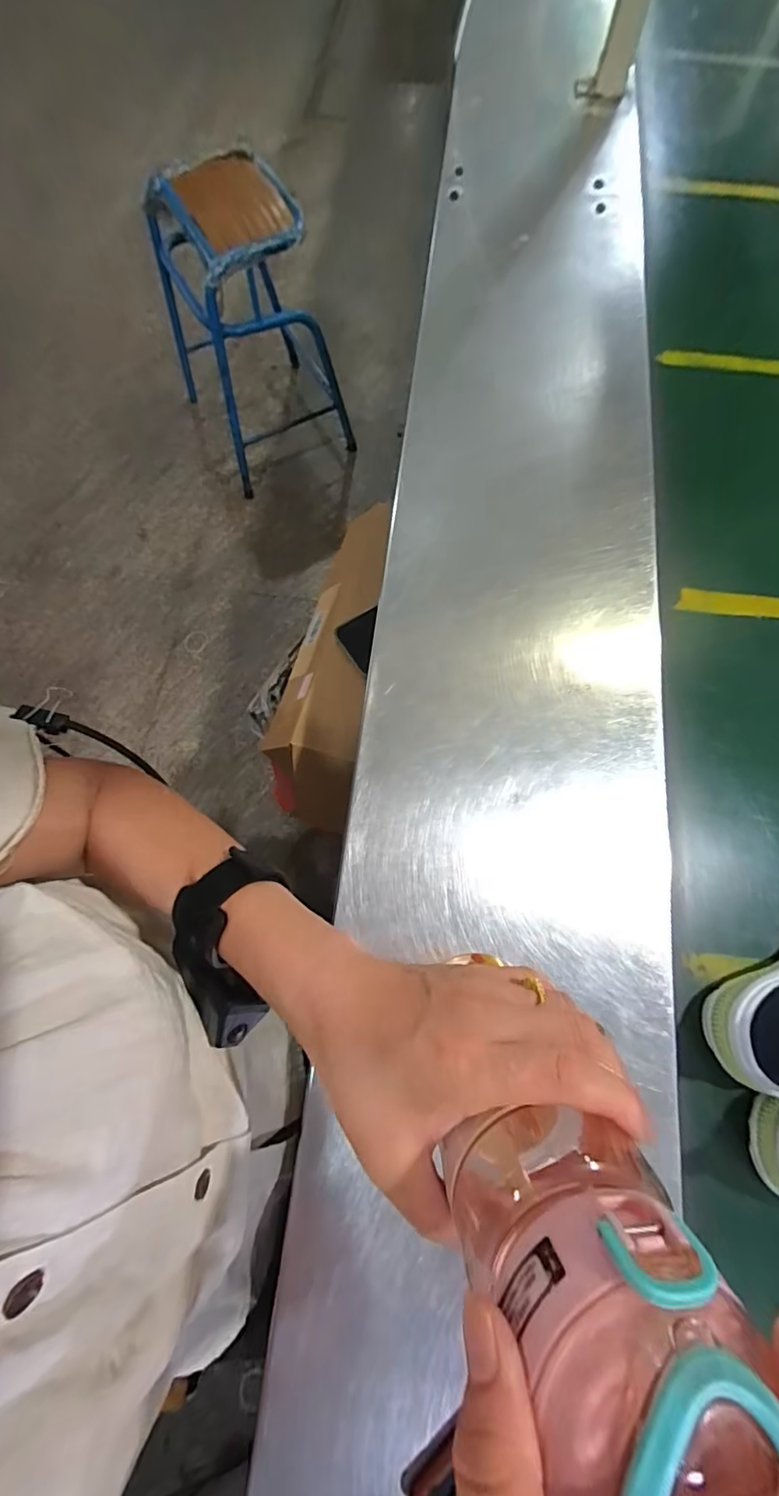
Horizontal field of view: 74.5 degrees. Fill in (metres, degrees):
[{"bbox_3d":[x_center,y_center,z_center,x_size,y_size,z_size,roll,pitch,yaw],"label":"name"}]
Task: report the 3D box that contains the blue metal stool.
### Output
[{"bbox_3d":[-0.332,-0.996,1.231,0.339,0.492,0.401,-27,75,-9],"label":"blue metal stool"}]

